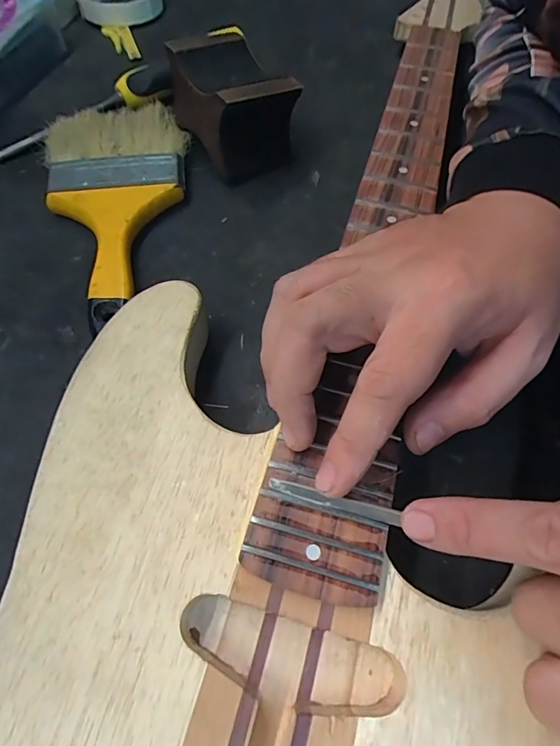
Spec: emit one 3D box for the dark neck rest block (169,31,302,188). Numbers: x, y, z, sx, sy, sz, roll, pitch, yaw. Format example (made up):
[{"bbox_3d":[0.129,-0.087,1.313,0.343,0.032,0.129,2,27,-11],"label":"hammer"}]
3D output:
[{"bbox_3d":[-0.034,-0.204,0.341,0.069,0.065,0.094,-33,66,-16],"label":"dark neck rest block"}]

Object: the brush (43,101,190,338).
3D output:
[{"bbox_3d":[-0.112,-0.122,0.315,0.101,0.034,0.204,-14,61,-7],"label":"brush"}]

